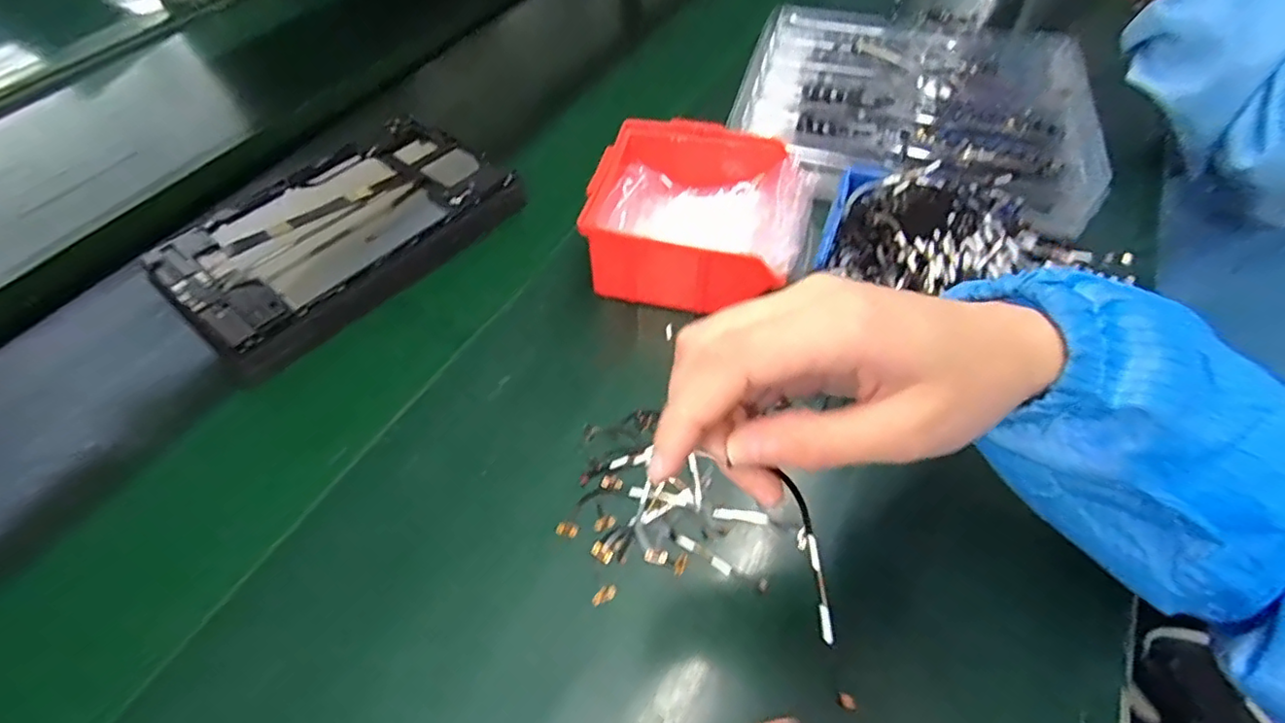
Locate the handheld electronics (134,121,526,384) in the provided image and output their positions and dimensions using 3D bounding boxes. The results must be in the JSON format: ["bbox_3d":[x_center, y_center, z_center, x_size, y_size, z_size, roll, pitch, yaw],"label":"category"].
[{"bbox_3d":[-0.225,-0.100,0.466,0.169,0.022,0.241,36,62,26],"label":"handheld electronics"}]

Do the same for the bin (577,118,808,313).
[{"bbox_3d":[0.040,-0.101,0.431,0.140,0.066,0.125,11,54,11],"label":"bin"}]

